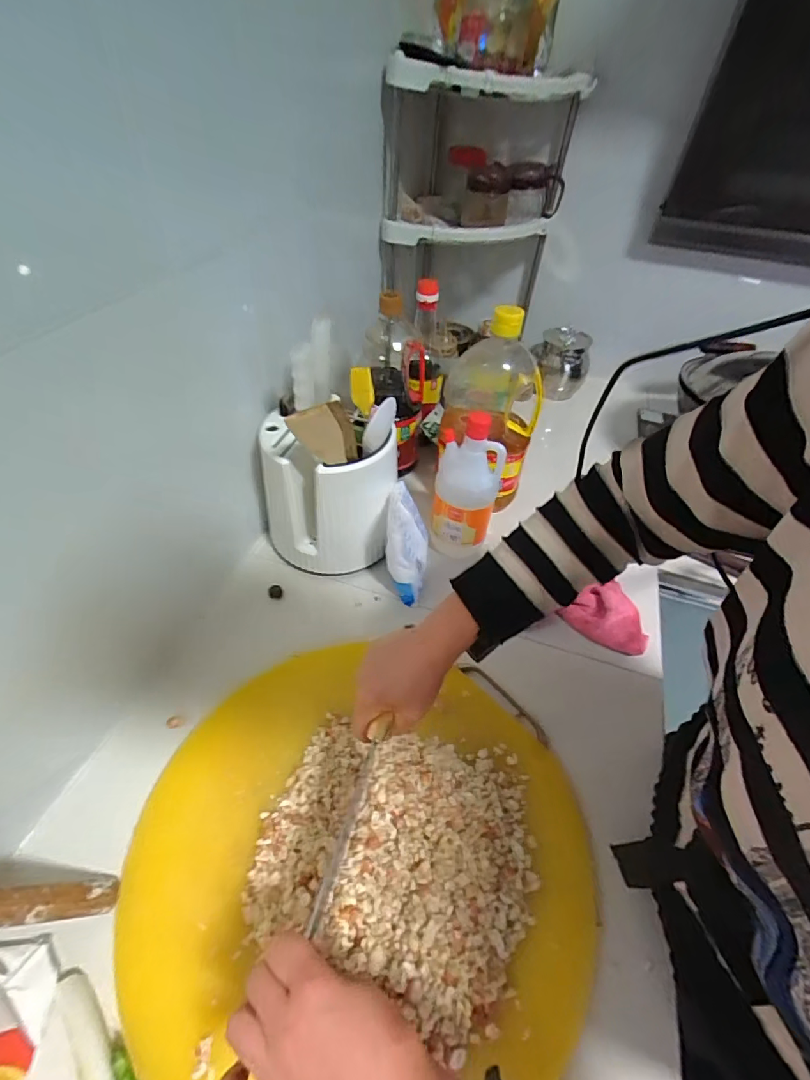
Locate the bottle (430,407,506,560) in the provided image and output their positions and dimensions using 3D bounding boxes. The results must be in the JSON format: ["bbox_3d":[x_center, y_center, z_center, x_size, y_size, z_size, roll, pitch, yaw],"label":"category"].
[{"bbox_3d":[0.084,-0.072,0.652,0.085,0.200,0.070,12,47,6],"label":"bottle"}]

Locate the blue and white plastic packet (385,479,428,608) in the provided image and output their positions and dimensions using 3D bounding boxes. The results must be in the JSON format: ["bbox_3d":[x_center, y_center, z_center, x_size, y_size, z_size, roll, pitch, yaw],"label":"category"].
[{"bbox_3d":[0.003,0.009,0.653,0.057,0.131,0.110,2,46,-3],"label":"blue and white plastic packet"}]

